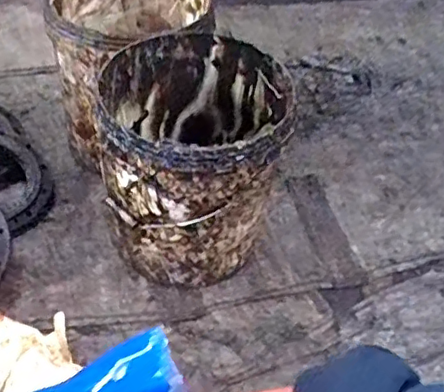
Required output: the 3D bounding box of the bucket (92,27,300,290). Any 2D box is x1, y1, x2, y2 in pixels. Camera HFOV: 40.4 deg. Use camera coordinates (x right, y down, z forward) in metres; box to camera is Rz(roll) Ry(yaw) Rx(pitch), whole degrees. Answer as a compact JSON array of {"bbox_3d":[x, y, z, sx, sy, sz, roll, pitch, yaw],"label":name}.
[{"bbox_3d":[-0.047,-0.070,1.026,0.290,0.293,0.307,3,45,-3],"label":"bucket"}]

